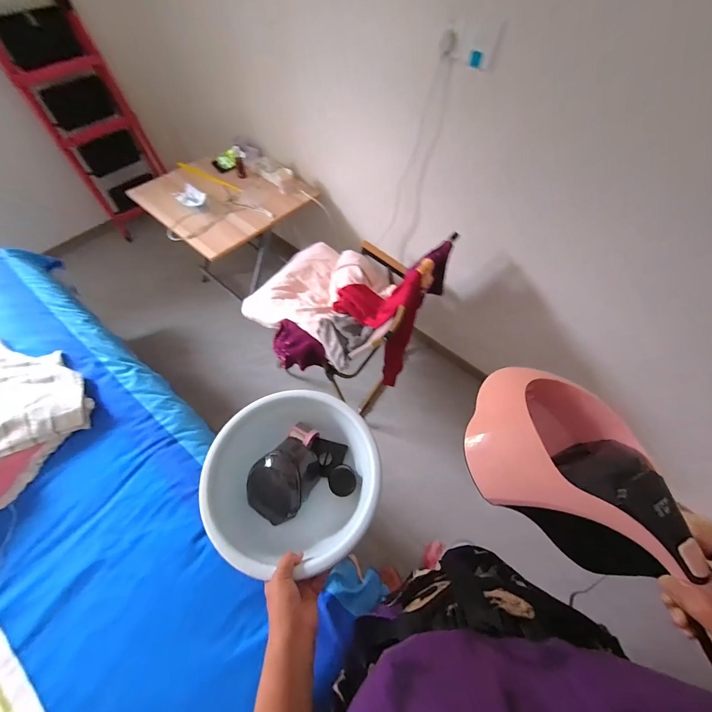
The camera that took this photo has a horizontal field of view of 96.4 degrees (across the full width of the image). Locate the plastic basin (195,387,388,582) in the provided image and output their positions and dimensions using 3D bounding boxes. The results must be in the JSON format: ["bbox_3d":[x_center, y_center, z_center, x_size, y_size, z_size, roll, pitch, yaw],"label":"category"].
[{"bbox_3d":[-0.106,0.223,0.568,0.281,0.119,0.271,2,60,-3],"label":"plastic basin"}]

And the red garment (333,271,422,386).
[{"bbox_3d":[0.074,-0.130,1.174,0.312,0.484,0.180,41,65,18],"label":"red garment"}]

